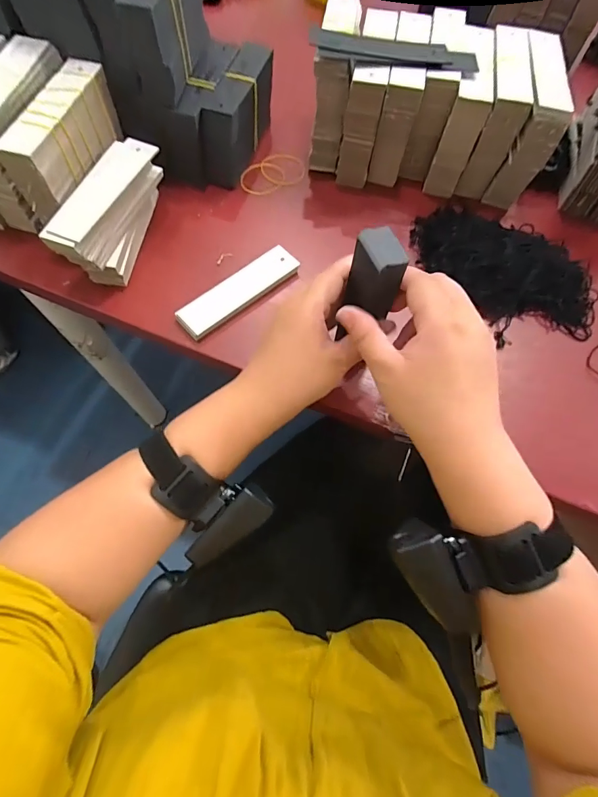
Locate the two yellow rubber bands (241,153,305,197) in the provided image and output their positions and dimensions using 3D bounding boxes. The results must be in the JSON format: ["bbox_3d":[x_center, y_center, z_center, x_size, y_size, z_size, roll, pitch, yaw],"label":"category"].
[{"bbox_3d":[-0.028,-0.258,0.469,0.055,0.008,0.086,34,69,12],"label":"two yellow rubber bands"}]

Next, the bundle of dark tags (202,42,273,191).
[{"bbox_3d":[-0.065,-0.306,0.445,0.033,0.071,0.141,18,67,5],"label":"bundle of dark tags"}]

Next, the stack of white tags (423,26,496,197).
[{"bbox_3d":[0.176,-0.313,0.446,0.033,0.101,0.125,12,66,3],"label":"stack of white tags"}]

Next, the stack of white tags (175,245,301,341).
[{"bbox_3d":[-0.054,-0.102,0.383,0.128,0.009,0.034,-40,74,-18],"label":"stack of white tags"}]

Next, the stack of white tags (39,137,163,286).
[{"bbox_3d":[-0.171,-0.171,0.382,0.045,0.062,0.133,17,67,5],"label":"stack of white tags"}]

